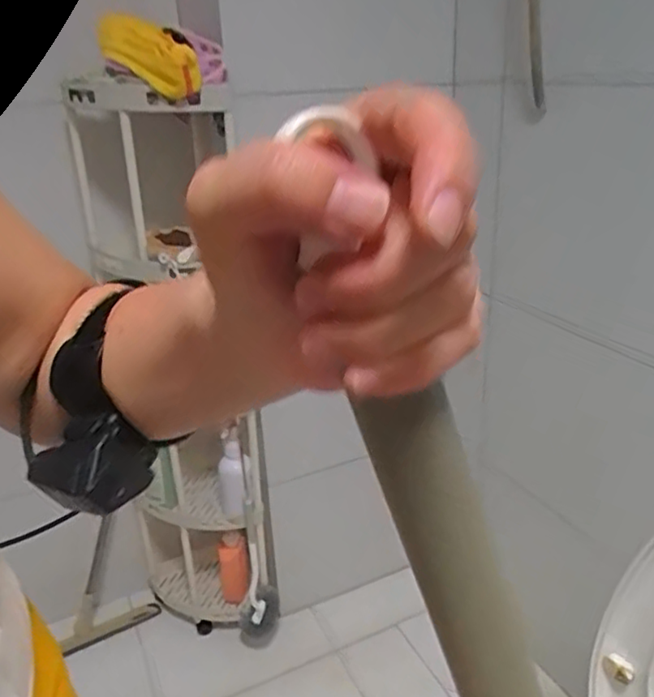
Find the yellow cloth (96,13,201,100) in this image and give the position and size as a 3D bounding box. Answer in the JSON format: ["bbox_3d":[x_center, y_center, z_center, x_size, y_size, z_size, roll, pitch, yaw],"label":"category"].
[{"bbox_3d":[-0.256,-0.426,0.905,0.190,0.063,0.051,37,39,17],"label":"yellow cloth"}]

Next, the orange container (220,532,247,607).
[{"bbox_3d":[-0.209,0.498,1.418,0.060,0.167,0.053,-7,25,-9],"label":"orange container"}]

